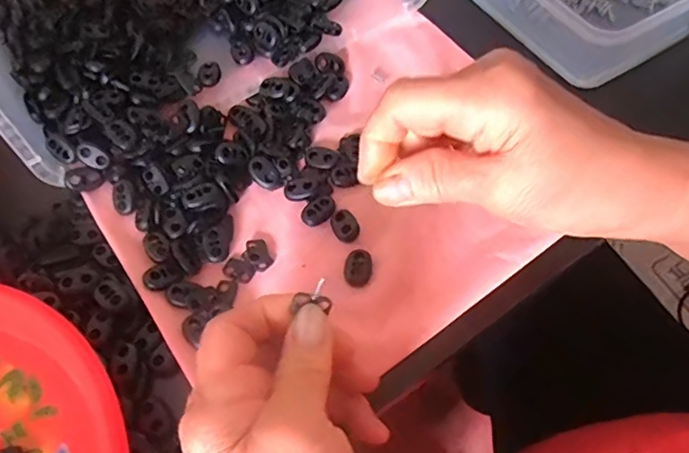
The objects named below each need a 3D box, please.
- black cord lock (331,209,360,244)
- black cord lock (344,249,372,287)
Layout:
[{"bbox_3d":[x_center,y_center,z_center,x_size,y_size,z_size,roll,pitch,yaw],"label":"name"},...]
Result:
[{"bbox_3d":[0.000,-0.001,0.334,0.014,0.005,0.023,-21,62,-8],"label":"black cord lock"},{"bbox_3d":[0.008,0.022,0.319,0.015,0.004,0.022,0,61,4],"label":"black cord lock"}]

